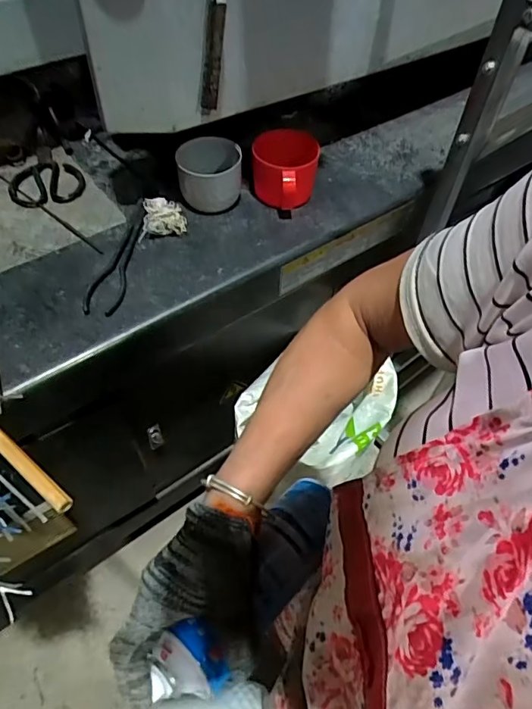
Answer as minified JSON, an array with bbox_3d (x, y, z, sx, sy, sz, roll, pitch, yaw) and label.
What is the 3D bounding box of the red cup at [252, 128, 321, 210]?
[{"bbox_3d":[0.031,-0.310,0.797,0.103,0.099,0.122,3,54,0],"label":"red cup"}]

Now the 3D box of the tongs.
[{"bbox_3d":[-0.222,-0.158,0.735,0.051,0.017,0.248,3,54,0],"label":"tongs"}]

